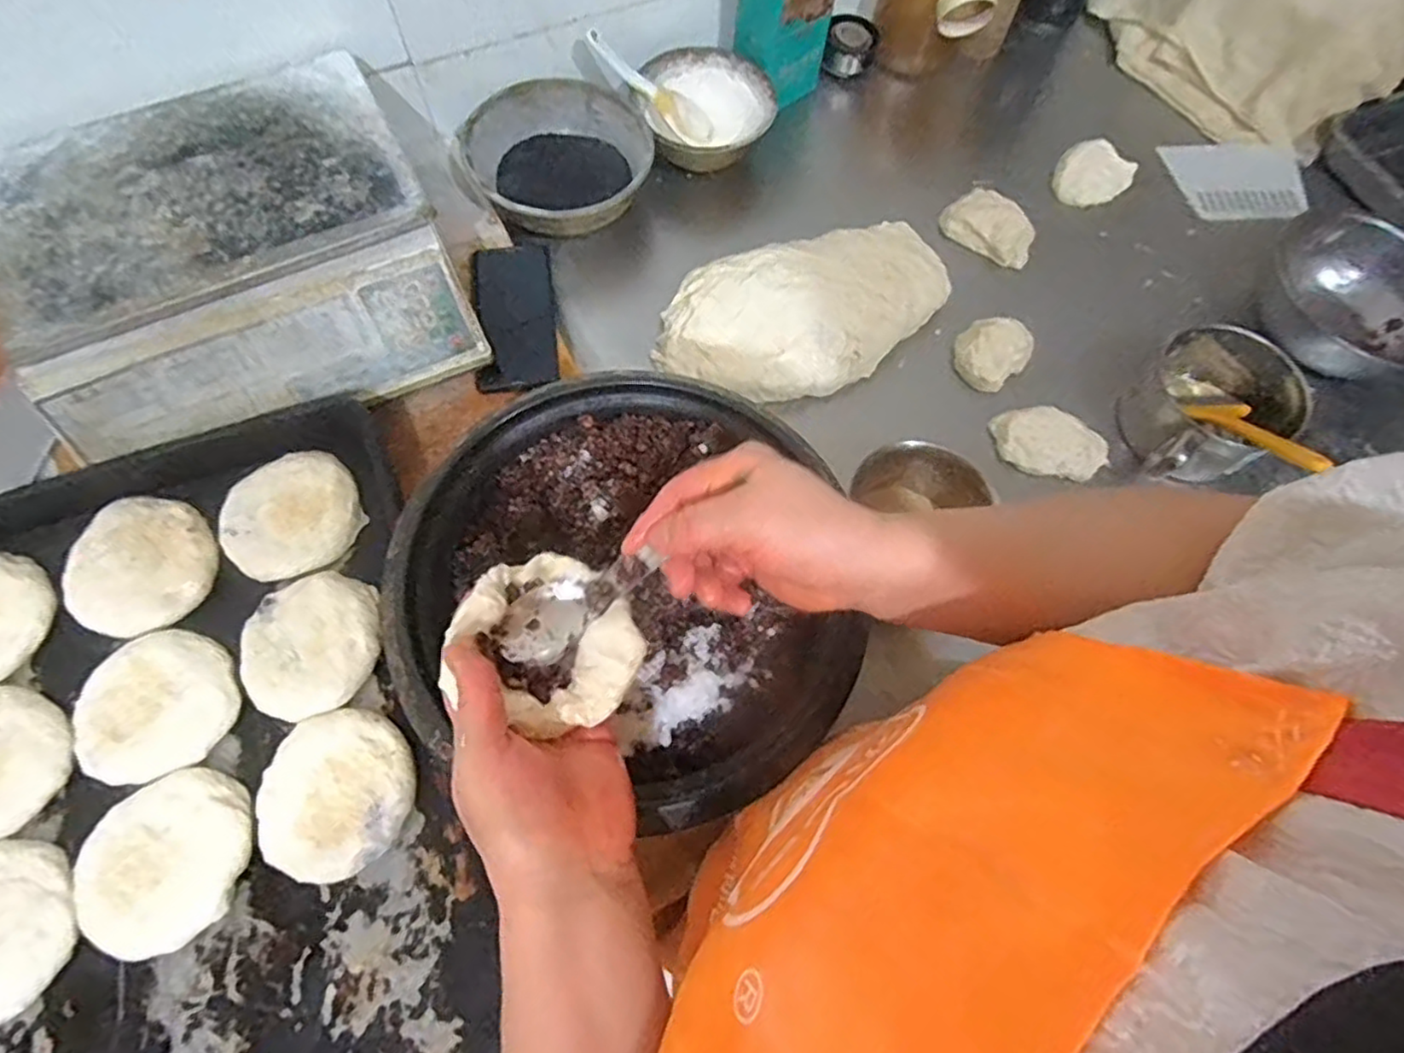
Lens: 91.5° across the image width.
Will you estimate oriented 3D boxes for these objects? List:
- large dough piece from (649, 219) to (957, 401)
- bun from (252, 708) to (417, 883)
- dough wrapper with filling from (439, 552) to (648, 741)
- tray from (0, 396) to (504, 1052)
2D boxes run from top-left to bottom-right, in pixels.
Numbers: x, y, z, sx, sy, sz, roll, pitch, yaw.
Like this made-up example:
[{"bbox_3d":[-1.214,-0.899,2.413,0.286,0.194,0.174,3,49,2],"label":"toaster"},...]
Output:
[{"bbox_3d":[0.107,-0.213,0.676,0.306,0.046,0.157,-17,70,-9],"label":"large dough piece"},{"bbox_3d":[-0.257,0.187,0.482,0.105,0.024,0.106,1,68,-2],"label":"bun"},{"bbox_3d":[-0.080,0.059,0.365,0.096,0.031,0.091,1,68,-2],"label":"dough wrapper with filling"},{"bbox_3d":[-0.363,0.219,0.453,0.422,0.055,0.605,-19,70,-10],"label":"tray"}]

